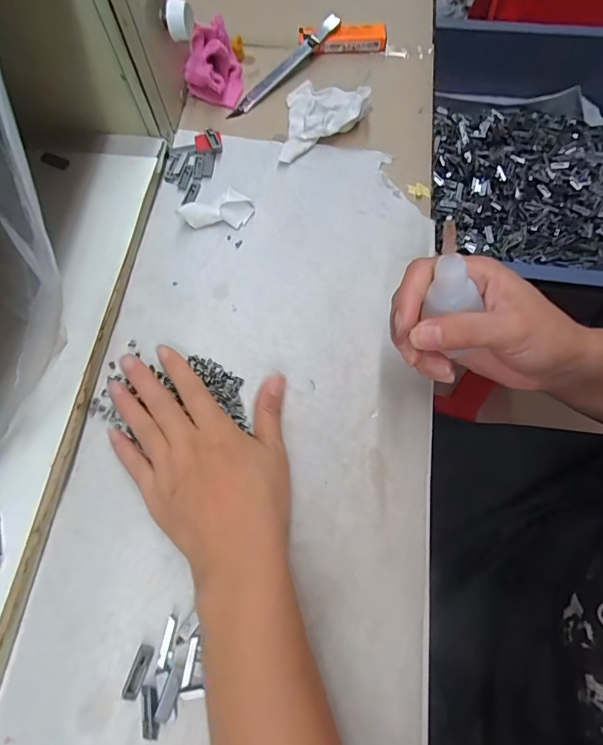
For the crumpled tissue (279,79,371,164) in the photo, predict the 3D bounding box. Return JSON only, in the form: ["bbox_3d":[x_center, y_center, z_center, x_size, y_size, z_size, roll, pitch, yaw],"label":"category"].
[{"bbox_3d":[0.021,-0.213,0.366,0.068,0.020,0.080,3,70,2],"label":"crumpled tissue"}]

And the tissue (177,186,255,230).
[{"bbox_3d":[-0.065,-0.127,0.340,0.053,0.013,0.029,0,70,0],"label":"tissue"}]

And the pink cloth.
[{"bbox_3d":[-0.077,-0.263,0.375,0.048,0.043,0.045,-13,70,-4],"label":"pink cloth"}]

